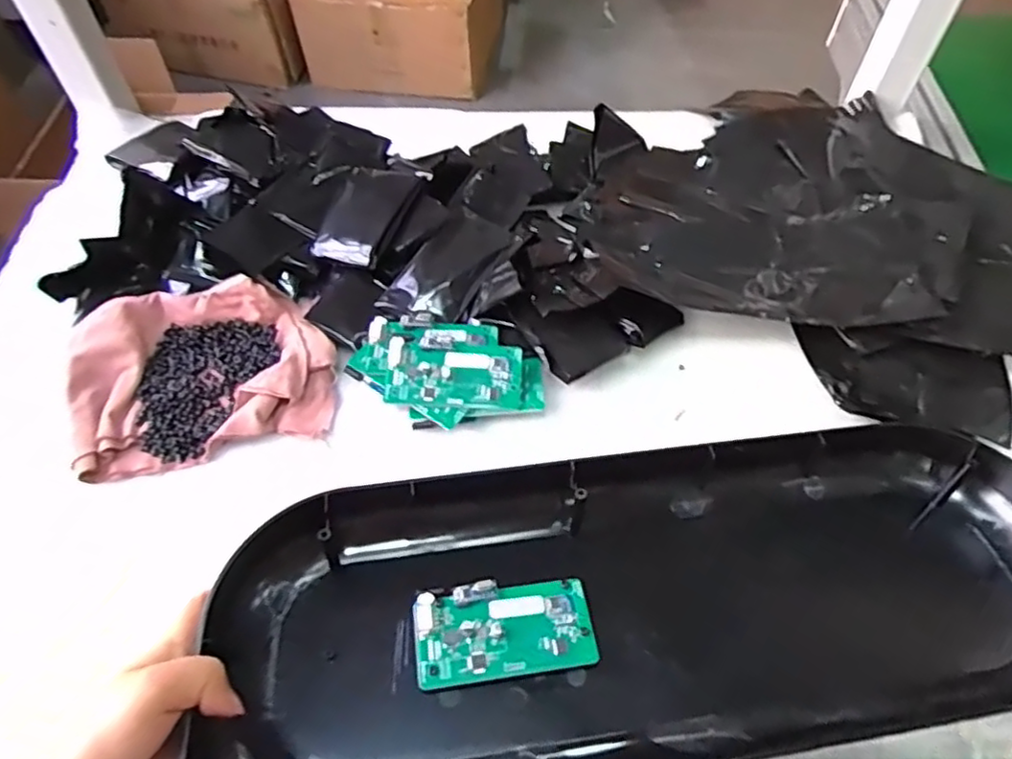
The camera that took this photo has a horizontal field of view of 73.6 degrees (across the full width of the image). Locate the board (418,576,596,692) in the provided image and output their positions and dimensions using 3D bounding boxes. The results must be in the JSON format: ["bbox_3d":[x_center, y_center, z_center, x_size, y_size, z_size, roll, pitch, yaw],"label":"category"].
[{"bbox_3d":[-0.001,0.135,0.366,0.094,0.013,0.050,-8,56,-4],"label":"board"}]

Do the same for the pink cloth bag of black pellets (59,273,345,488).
[{"bbox_3d":[-0.213,-0.008,0.478,0.170,0.023,0.132,-12,63,-6],"label":"pink cloth bag of black pellets"}]

